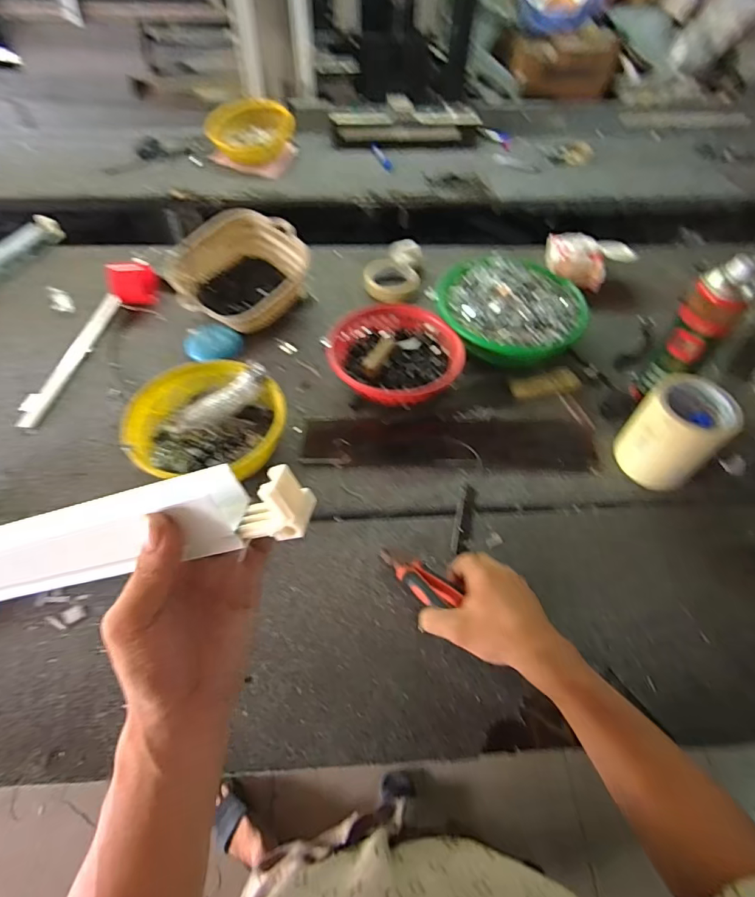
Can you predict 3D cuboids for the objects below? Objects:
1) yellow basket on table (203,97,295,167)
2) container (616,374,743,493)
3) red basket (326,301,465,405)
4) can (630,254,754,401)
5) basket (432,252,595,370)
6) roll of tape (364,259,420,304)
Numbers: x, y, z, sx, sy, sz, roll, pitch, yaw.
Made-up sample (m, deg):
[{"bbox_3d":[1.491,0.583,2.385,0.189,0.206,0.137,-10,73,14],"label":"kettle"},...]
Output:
[{"bbox_3d":[-0.384,-0.965,1.423,0.255,0.105,0.203,-10,55,-9],"label":"yellow basket on table"},{"bbox_3d":[0.377,-0.021,0.596,0.097,0.112,0.100,0,55,0],"label":"container"},{"bbox_3d":[0.025,-0.141,0.716,0.190,0.059,0.180,0,55,0],"label":"red basket"},{"bbox_3d":[0.416,-0.145,0.625,0.061,0.208,0.059,0,55,0],"label":"can"},{"bbox_3d":[0.215,-0.224,0.768,0.237,0.070,0.231,13,55,7],"label":"basket"},{"bbox_3d":[0.026,-0.322,0.887,0.101,0.026,0.105,0,55,0],"label":"roll of tape"}]

